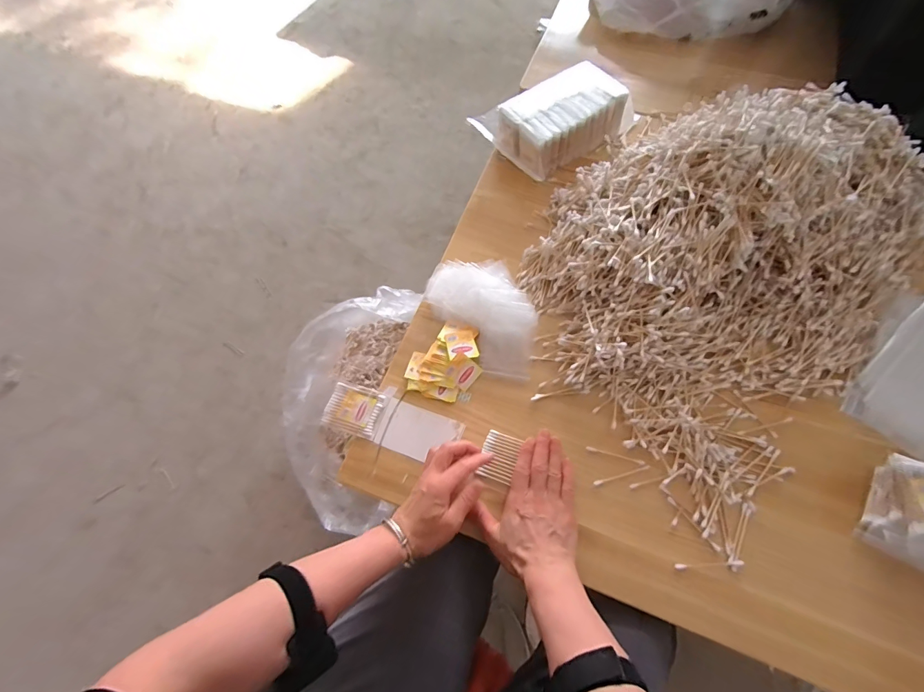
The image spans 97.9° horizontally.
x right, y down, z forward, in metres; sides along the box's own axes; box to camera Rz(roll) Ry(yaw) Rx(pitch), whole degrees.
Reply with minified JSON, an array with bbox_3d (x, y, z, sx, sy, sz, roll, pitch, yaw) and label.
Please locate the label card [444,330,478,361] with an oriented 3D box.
[{"bbox_3d":[-0.001,0.000,0.532,0.039,0.006,0.041,-9,56,-14],"label":"label card"}]

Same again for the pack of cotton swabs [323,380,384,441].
[{"bbox_3d":[-0.139,0.080,0.521,0.071,0.008,0.059,19,68,10],"label":"pack of cotton swabs"}]

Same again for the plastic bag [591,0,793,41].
[{"bbox_3d":[0.427,-0.668,0.785,0.355,0.113,0.119,19,68,10],"label":"plastic bag"}]

